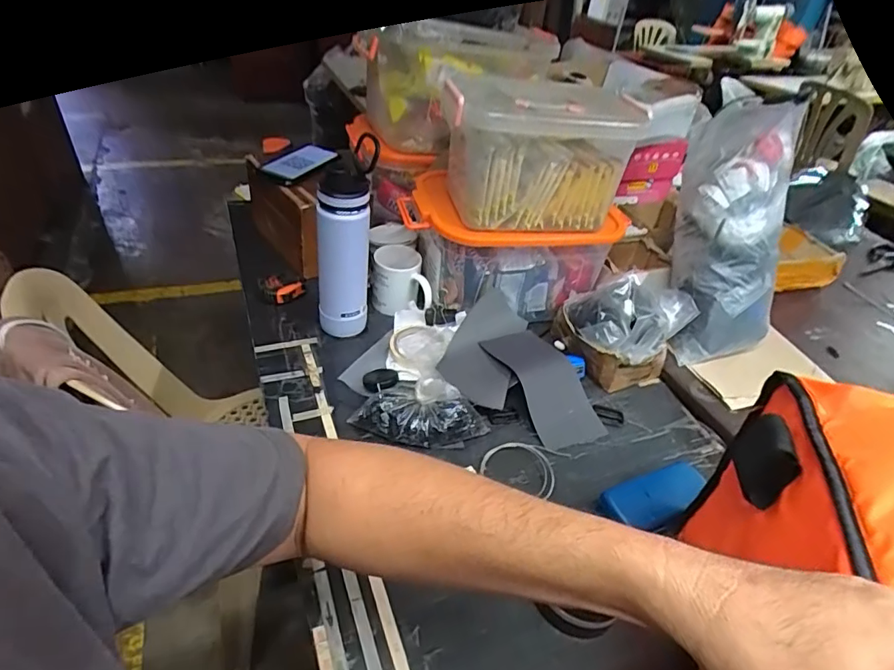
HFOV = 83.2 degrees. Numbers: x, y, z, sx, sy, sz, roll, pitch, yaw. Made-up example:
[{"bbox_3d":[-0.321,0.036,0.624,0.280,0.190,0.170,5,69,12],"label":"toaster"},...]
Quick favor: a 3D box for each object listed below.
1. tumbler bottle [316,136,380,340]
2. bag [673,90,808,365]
[{"bbox_3d":[-0.151,-0.126,0.752,0.091,0.292,0.064,-2,40,-11],"label":"tumbler bottle"},{"bbox_3d":[0.468,-0.161,0.845,0.141,0.403,0.144,4,6,-3],"label":"bag"}]

